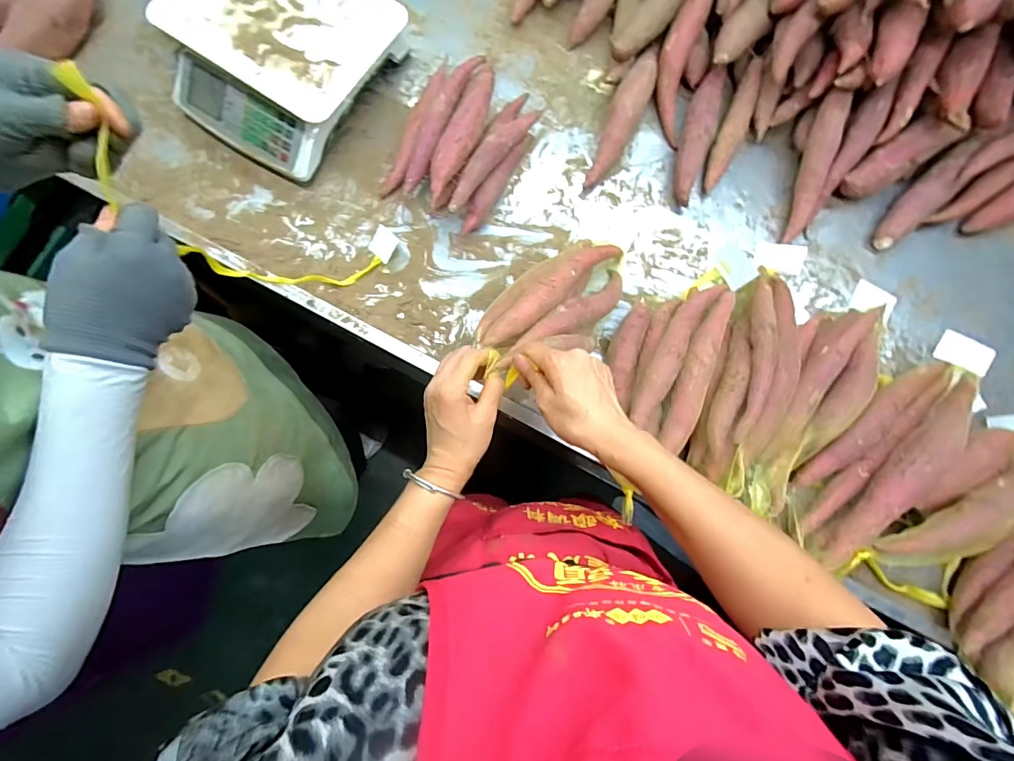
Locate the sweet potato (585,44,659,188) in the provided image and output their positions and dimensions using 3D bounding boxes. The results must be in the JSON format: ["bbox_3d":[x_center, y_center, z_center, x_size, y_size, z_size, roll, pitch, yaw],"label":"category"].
[{"bbox_3d":[0.171,-0.388,0.668,0.049,0.044,0.234,27,82,2],"label":"sweet potato"}]

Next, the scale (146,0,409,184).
[{"bbox_3d":[-0.332,-0.473,0.645,0.290,0.083,0.282,34,83,3],"label":"scale"}]

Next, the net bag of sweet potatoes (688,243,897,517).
[{"bbox_3d":[0.366,-0.012,0.588,0.165,0.098,0.357,27,82,2],"label":"net bag of sweet potatoes"}]

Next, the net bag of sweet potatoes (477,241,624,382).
[{"bbox_3d":[0.069,-0.094,0.560,0.123,0.055,0.277,46,52,4],"label":"net bag of sweet potatoes"}]

